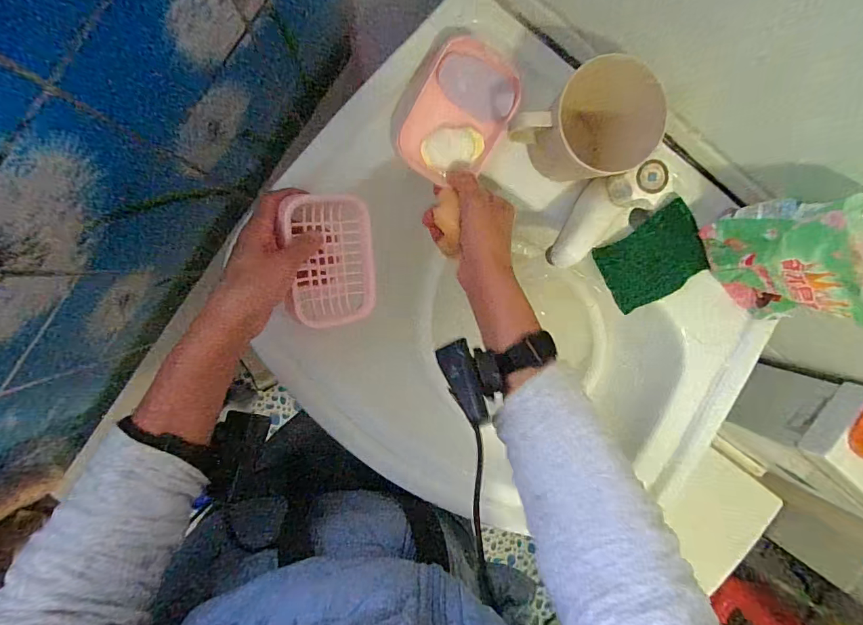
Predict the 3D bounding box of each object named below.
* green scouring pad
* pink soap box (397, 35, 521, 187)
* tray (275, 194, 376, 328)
[{"bbox_3d":[0.242,-0.058,0.463,0.106,0.020,0.083,-33,98,-2],"label":"green scouring pad"},{"bbox_3d":[0.027,-0.187,0.406,0.086,0.032,0.120,29,92,-8],"label":"pink soap box"},{"bbox_3d":[-0.095,-0.049,0.407,0.084,0.026,0.122,-7,101,-26],"label":"tray"}]

